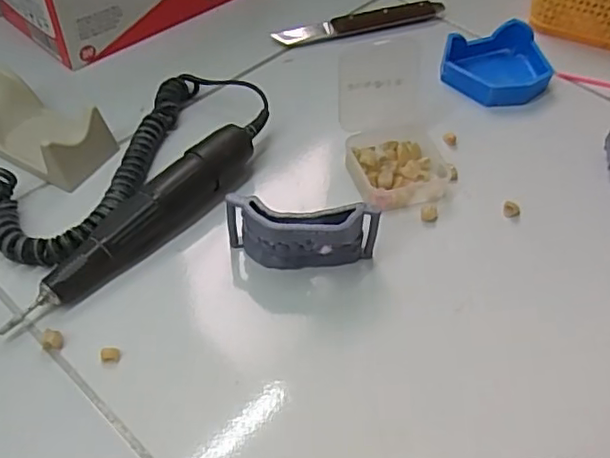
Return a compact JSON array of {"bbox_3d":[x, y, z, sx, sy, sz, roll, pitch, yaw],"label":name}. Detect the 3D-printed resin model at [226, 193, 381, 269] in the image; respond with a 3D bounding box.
[{"bbox_3d":[-0.001,0.003,0.323,0.081,0.037,0.019,5,50,0],"label":"3D-printed resin model"}]

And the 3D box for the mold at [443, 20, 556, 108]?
[{"bbox_3d":[0.145,-0.123,0.448,0.082,0.025,0.063,-17,53,-17],"label":"mold"}]

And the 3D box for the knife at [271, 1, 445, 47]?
[{"bbox_3d":[0.048,-0.167,0.486,0.146,0.016,0.016,-15,52,-15],"label":"knife"}]

